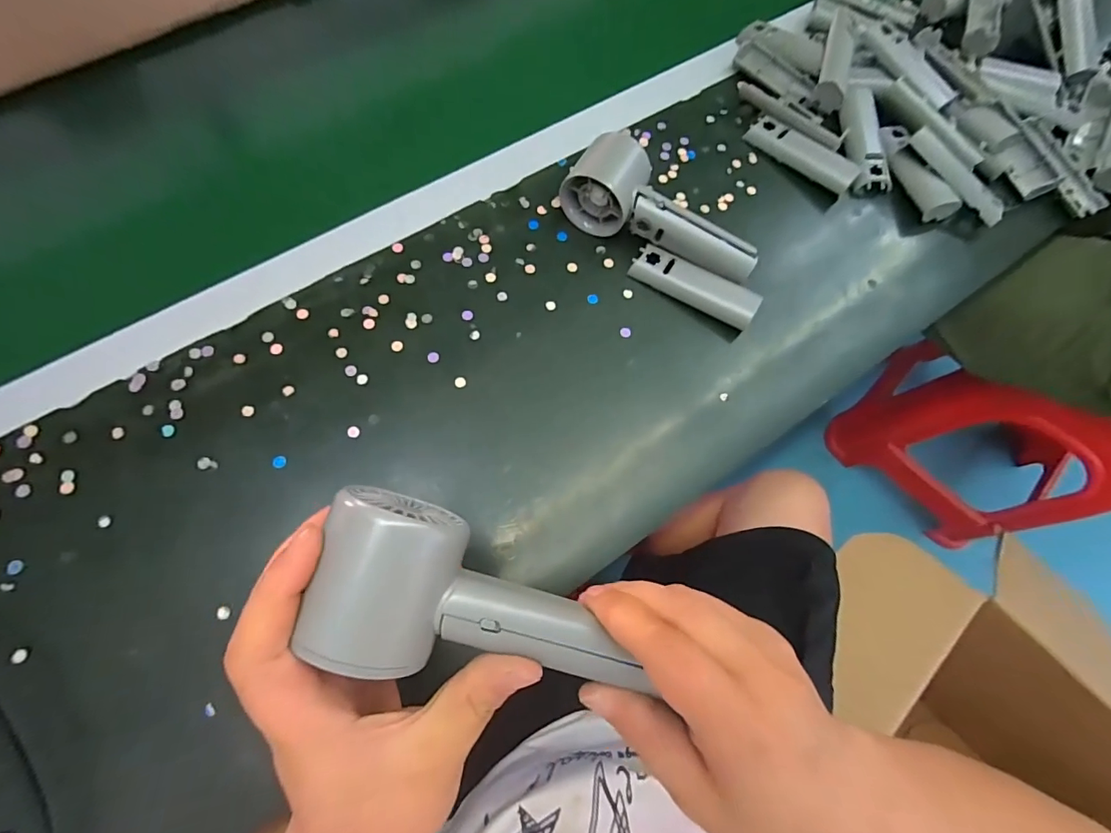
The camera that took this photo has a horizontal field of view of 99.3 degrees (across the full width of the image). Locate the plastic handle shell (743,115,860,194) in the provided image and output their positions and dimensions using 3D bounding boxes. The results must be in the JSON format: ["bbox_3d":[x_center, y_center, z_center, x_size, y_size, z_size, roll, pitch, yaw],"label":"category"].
[{"bbox_3d":[0.224,-0.239,0.426,0.102,0.015,0.026,42,75,10],"label":"plastic handle shell"}]

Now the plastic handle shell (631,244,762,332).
[{"bbox_3d":[0.109,-0.103,0.375,0.100,0.020,0.028,31,73,7],"label":"plastic handle shell"}]

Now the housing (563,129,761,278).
[{"bbox_3d":[0.086,-0.166,0.376,0.159,0.057,0.062,24,72,5],"label":"housing"}]

